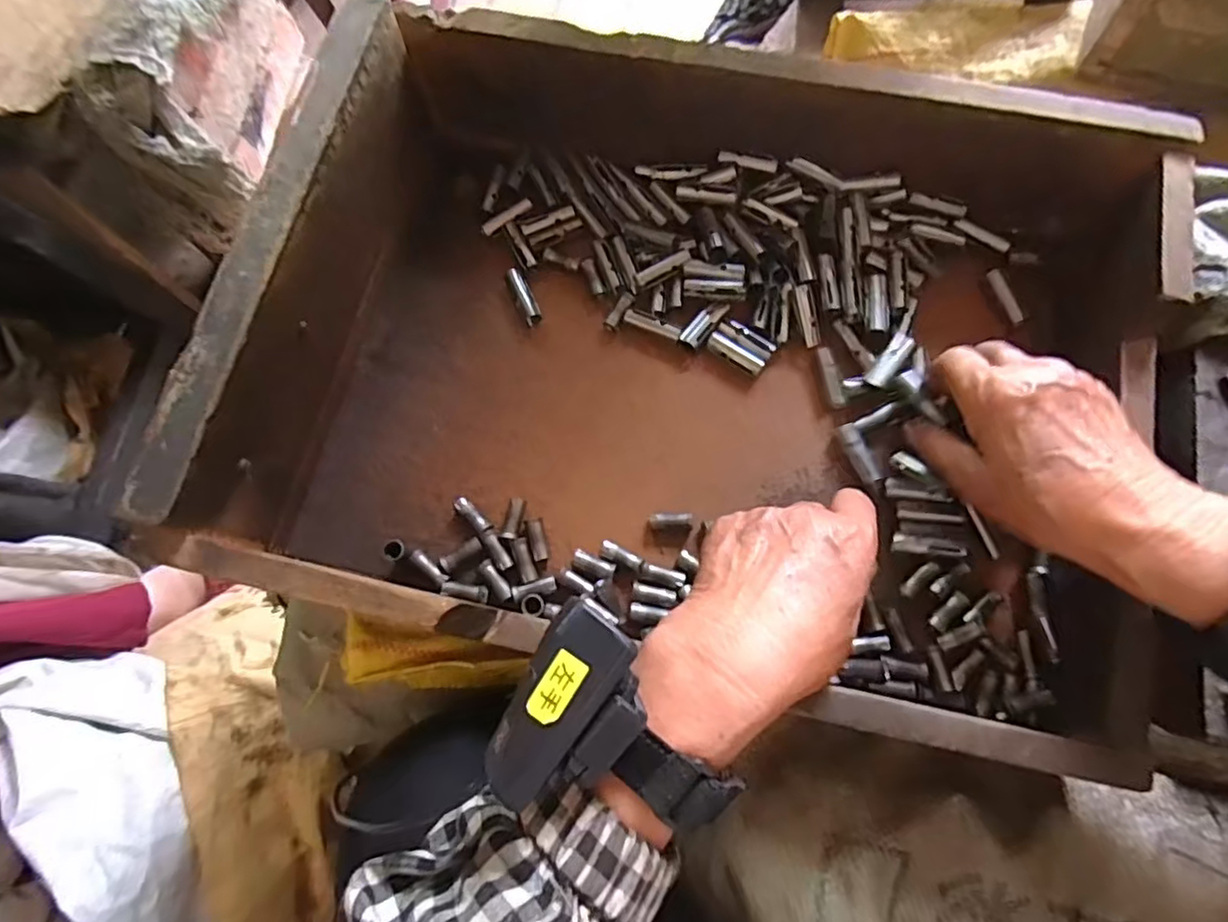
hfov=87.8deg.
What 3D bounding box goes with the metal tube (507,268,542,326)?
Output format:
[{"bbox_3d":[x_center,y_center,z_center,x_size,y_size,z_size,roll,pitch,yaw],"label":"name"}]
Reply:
[{"bbox_3d":[-0.057,-0.105,0.407,0.010,0.010,0.038,-23,78,-4],"label":"metal tube"}]

